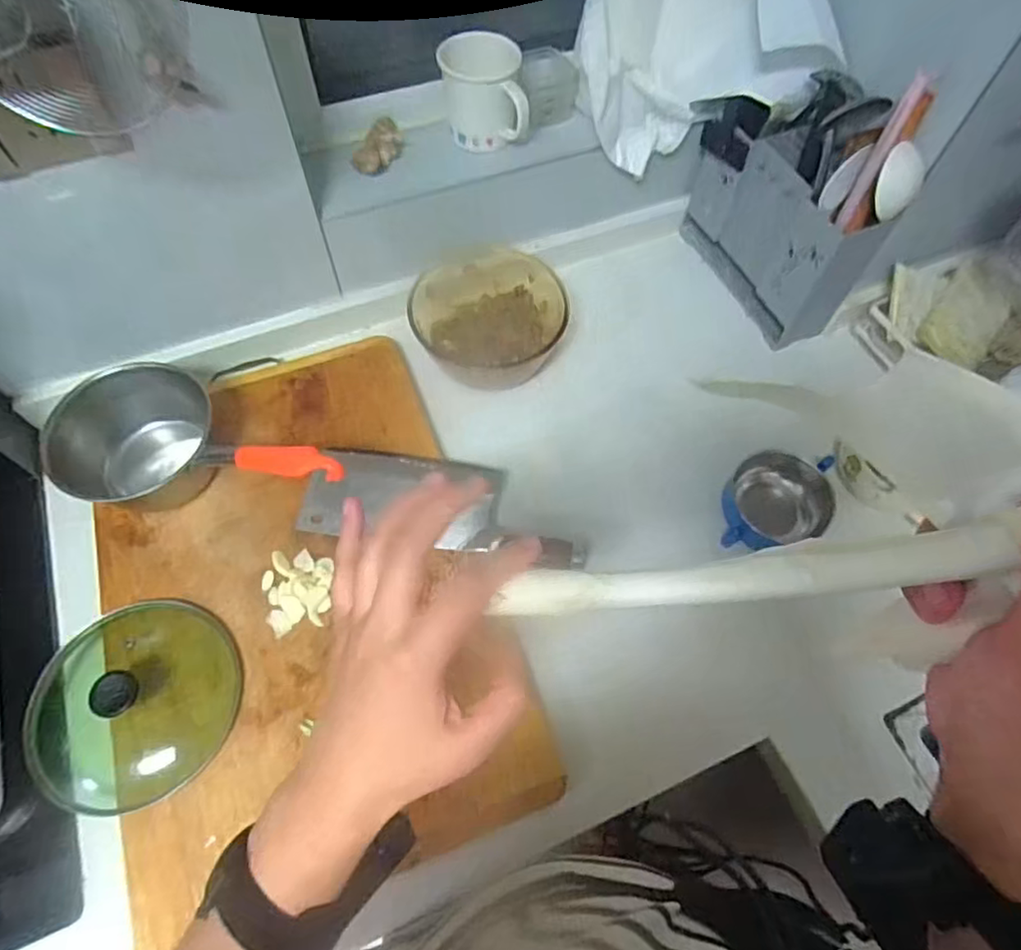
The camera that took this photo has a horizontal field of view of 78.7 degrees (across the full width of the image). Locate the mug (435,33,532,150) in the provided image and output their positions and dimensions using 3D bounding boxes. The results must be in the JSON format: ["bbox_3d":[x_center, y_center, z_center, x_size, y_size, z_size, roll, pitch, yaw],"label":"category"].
[{"bbox_3d":[-0.030,-0.428,0.704,0.090,0.094,0.074,-5,62,-4],"label":"mug"}]

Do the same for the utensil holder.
[{"bbox_3d":[0.340,-0.316,0.792,0.097,0.176,0.246,-23,65,-13],"label":"utensil holder"}]

